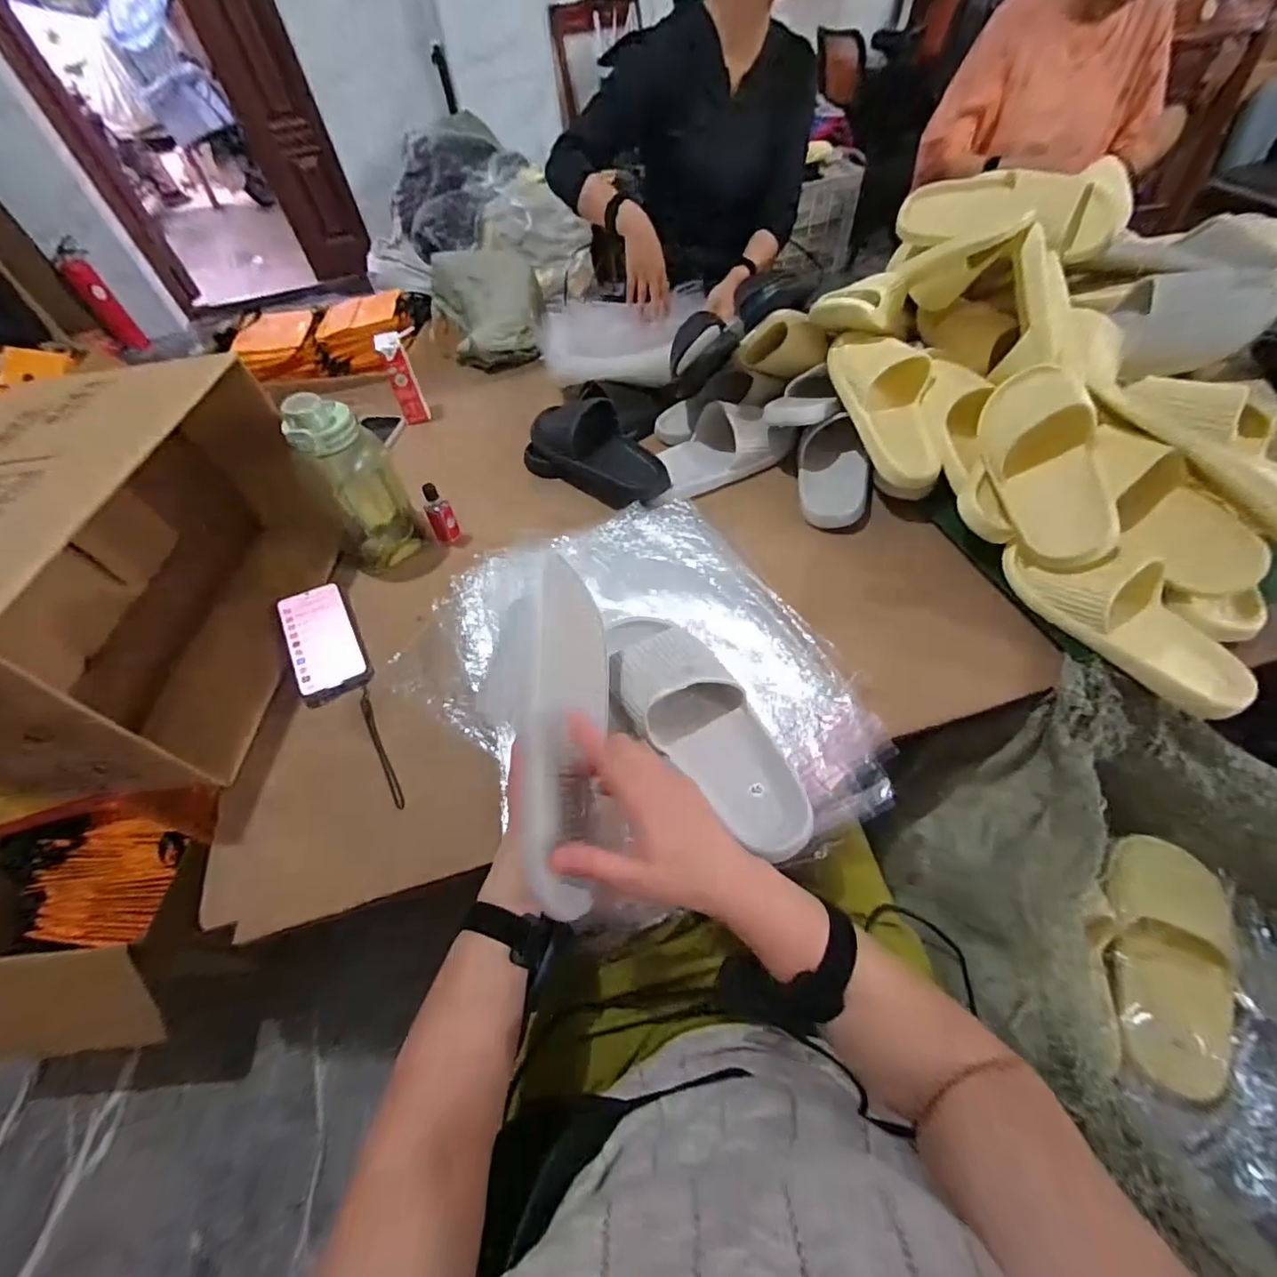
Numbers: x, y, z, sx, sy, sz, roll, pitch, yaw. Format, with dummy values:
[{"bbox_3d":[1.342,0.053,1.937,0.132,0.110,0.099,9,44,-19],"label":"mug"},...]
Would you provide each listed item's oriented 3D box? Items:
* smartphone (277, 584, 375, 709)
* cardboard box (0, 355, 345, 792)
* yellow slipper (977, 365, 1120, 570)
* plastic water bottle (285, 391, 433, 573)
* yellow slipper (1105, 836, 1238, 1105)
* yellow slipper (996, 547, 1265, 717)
[{"bbox_3d":[-0.385,0.002,0.660,0.078,0.008,0.176,-22,57,-24],"label":"smartphone"},{"bbox_3d":[-0.604,-0.076,0.620,0.270,0.280,0.445,0,54,6],"label":"cardboard box"},{"bbox_3d":[0.460,-0.200,0.611,0.107,0.073,0.260,-22,62,43],"label":"yellow slipper"},{"bbox_3d":[-0.349,-0.186,0.671,0.100,0.211,0.073,-32,57,-17],"label":"plastic water bottle"},{"bbox_3d":[0.585,0.358,0.605,0.120,0.087,0.244,26,60,23],"label":"yellow slipper"},{"bbox_3d":[0.519,-0.029,0.577,0.097,0.071,0.251,-35,58,-19],"label":"yellow slipper"}]

